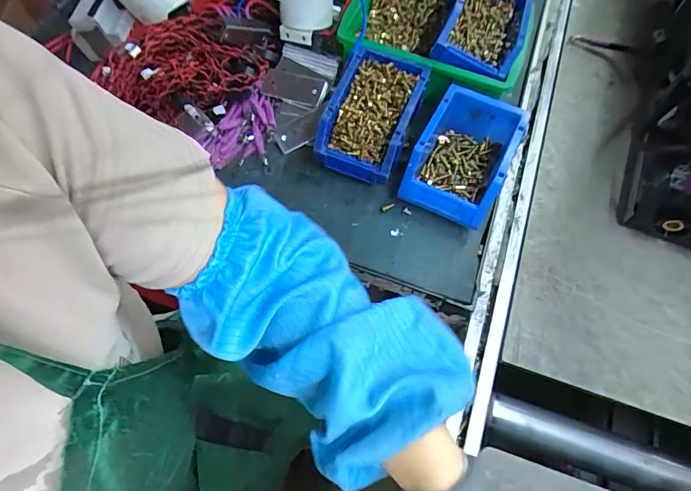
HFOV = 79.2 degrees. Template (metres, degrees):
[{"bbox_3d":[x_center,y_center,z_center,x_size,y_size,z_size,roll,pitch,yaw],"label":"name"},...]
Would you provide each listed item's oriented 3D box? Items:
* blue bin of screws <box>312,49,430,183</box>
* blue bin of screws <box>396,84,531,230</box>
[{"bbox_3d":[0.037,-0.169,0.558,0.109,0.088,0.167,19,66,9],"label":"blue bin of screws"},{"bbox_3d":[0.150,-0.115,0.529,0.113,0.065,0.159,23,67,11],"label":"blue bin of screws"}]

